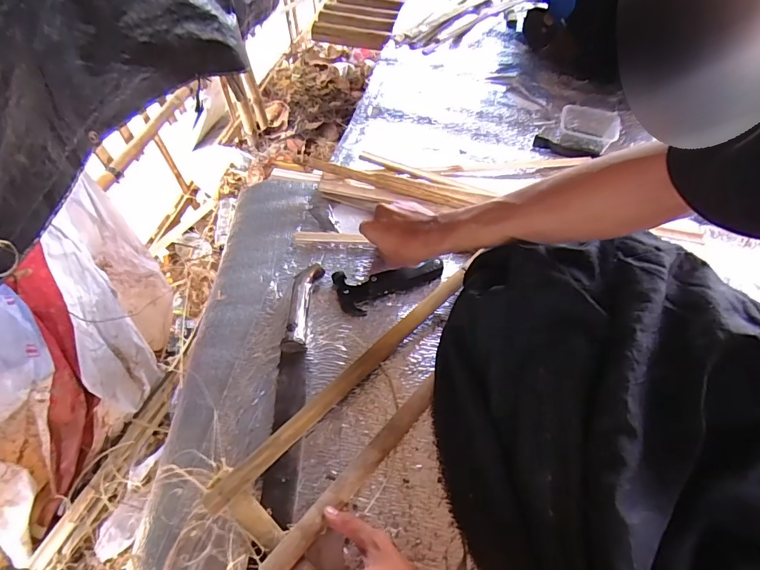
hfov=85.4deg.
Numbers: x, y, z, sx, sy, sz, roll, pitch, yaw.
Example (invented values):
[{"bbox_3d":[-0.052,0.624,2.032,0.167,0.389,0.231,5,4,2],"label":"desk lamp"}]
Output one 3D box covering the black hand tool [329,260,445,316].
[{"bbox_3d":[0.016,-0.001,0.575,0.154,0.024,0.067,-8,56,-8],"label":"black hand tool"}]

